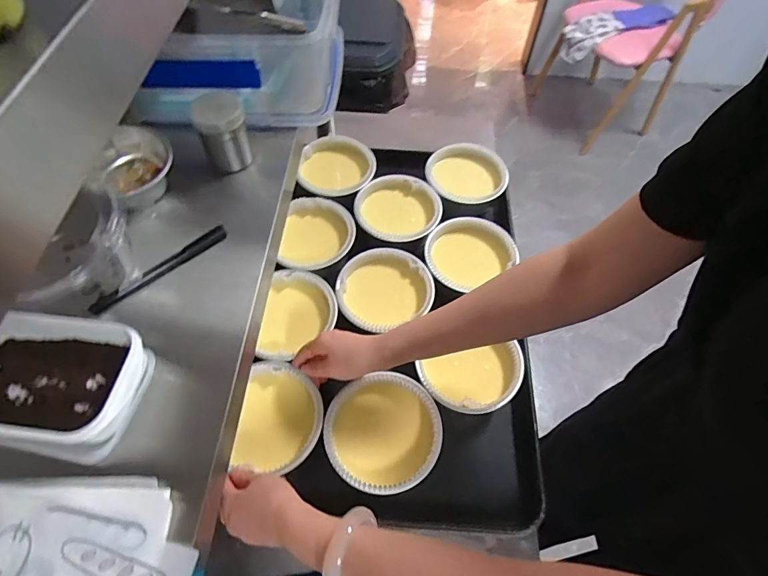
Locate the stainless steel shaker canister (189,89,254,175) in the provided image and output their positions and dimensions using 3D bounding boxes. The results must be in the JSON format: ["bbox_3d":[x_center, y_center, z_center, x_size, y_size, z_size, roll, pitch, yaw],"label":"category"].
[{"bbox_3d":[-0.176,-0.168,0.476,0.051,0.075,0.059,-14,60,-9],"label":"stainless steel shaker canister"}]

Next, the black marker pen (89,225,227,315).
[{"bbox_3d":[-0.214,-0.018,0.414,0.137,0.012,0.013,-39,67,-21],"label":"black marker pen"}]

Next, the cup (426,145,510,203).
[{"bbox_3d":[0.142,-0.189,0.749,0.131,0.050,0.132,0,59,-1],"label":"cup"}]

